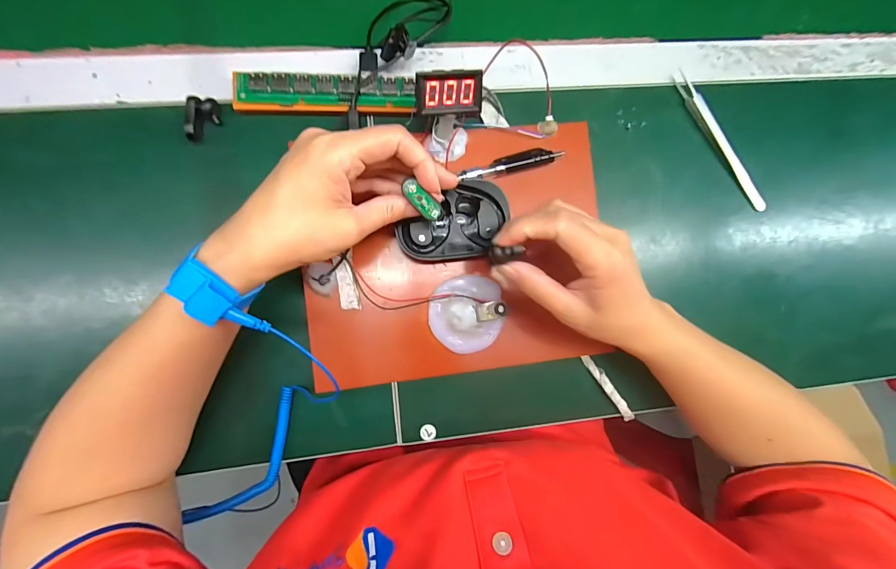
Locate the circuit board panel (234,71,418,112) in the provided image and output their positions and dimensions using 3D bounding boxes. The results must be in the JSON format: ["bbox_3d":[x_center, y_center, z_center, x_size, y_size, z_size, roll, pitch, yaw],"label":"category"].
[{"bbox_3d":[-0.098,-0.154,0.308,0.143,0.007,0.028,-2,117,-6],"label":"circuit board panel"}]

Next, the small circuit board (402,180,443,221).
[{"bbox_3d":[-0.016,-0.055,0.251,0.030,0.004,0.011,44,85,-16],"label":"small circuit board"}]

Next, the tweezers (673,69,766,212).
[{"bbox_3d":[0.255,-0.133,0.357,0.015,0.007,0.149,-36,94,-5],"label":"tweezers"}]

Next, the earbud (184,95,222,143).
[{"bbox_3d":[-0.195,-0.132,0.303,0.022,0.010,0.034,1,90,-6],"label":"earbud"}]

